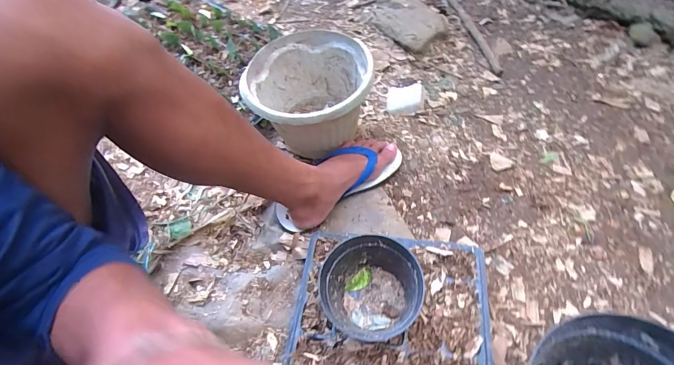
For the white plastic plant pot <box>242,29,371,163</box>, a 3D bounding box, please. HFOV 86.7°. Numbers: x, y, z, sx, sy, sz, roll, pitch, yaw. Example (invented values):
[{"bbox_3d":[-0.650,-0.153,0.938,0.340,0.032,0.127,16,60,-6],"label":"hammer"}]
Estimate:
[{"bbox_3d":[-0.053,-0.166,0.682,0.210,0.153,0.225,-1,59,2],"label":"white plastic plant pot"}]

